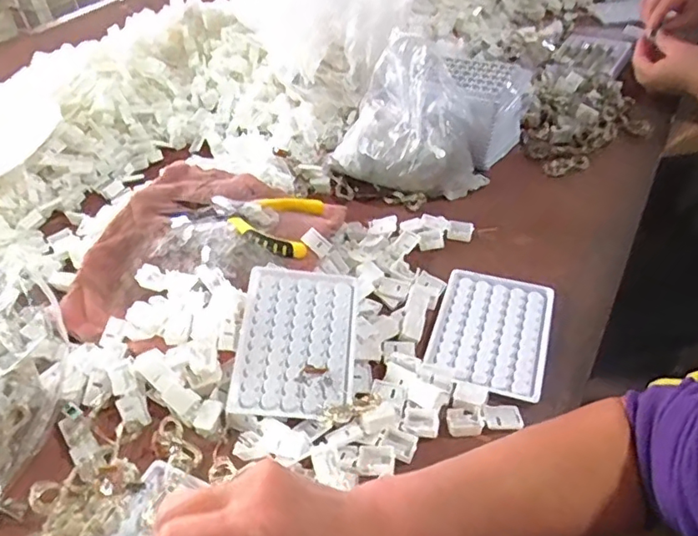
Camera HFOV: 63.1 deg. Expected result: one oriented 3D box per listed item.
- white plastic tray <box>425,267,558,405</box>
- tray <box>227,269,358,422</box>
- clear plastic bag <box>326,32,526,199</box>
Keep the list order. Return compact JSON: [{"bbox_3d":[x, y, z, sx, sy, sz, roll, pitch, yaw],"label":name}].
[{"bbox_3d":[0.124,0.056,0.499,0.096,0.016,0.126,13,46,17],"label":"white plastic tray"},{"bbox_3d":[-0.044,0.058,0.468,0.095,0.011,0.128,6,58,-2],"label":"tray"},{"bbox_3d":[0.104,-0.197,0.678,0.165,0.144,0.218,21,49,24],"label":"clear plastic bag"}]

